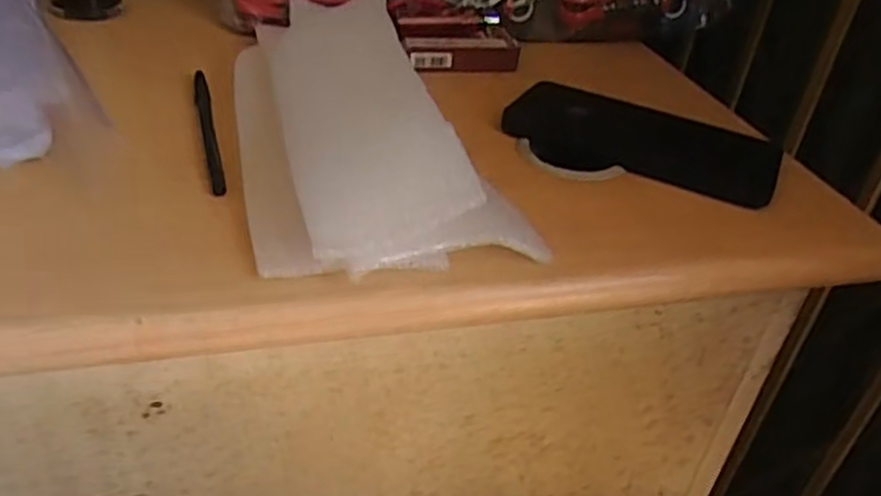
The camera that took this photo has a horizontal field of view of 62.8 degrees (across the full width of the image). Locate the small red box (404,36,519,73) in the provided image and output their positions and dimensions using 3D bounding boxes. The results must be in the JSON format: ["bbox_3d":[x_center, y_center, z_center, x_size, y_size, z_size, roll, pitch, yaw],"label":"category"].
[{"bbox_3d":[0.015,-0.143,0.530,0.083,0.020,0.028,-5,37,-17],"label":"small red box"}]

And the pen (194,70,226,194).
[{"bbox_3d":[-0.135,-0.070,0.419,0.008,0.006,0.142,-7,37,-18],"label":"pen"}]

